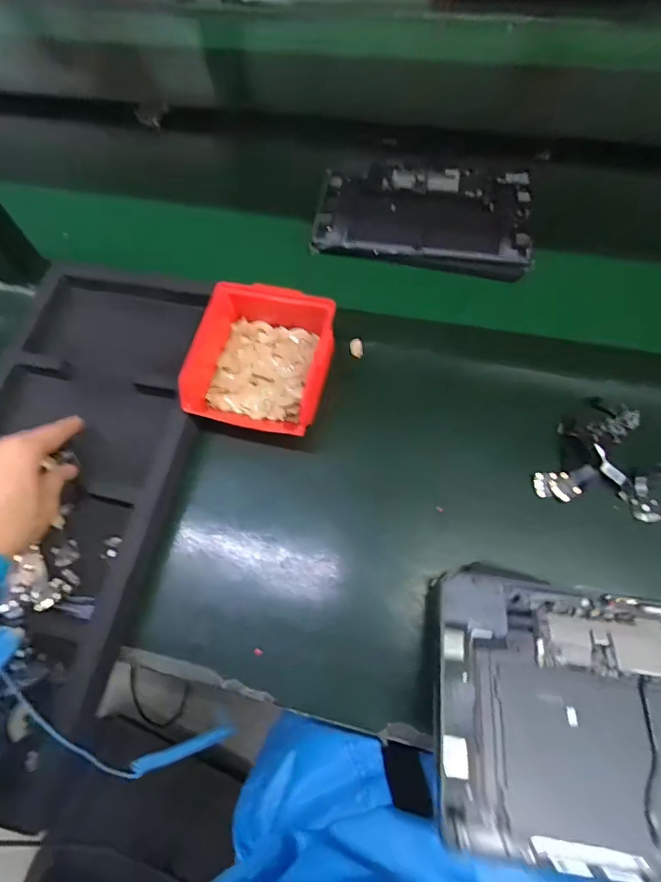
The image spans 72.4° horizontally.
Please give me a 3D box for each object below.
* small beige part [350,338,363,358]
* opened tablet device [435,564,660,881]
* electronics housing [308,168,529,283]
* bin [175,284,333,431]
[{"bbox_3d":[0.028,-0.100,0.486,0.013,0.011,0.020,-6,65,0],"label":"small beige part"},{"bbox_3d":[0.192,0.180,0.299,0.236,0.013,0.167,6,55,8],"label":"opened tablet device"},{"bbox_3d":[0.115,-0.282,0.561,0.256,0.025,0.163,11,66,8],"label":"electronics housing"},{"bbox_3d":[-0.062,-0.081,0.447,0.130,0.061,0.141,14,67,9],"label":"bin"}]

